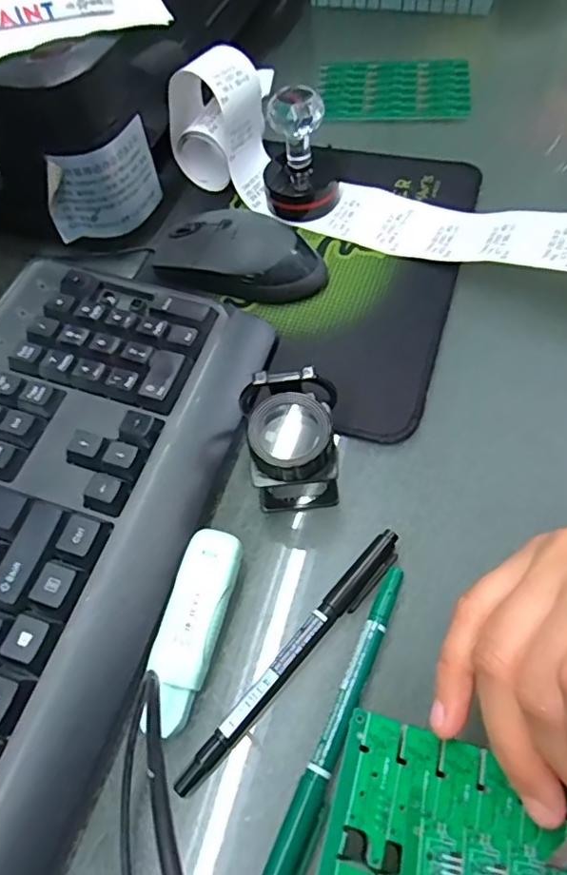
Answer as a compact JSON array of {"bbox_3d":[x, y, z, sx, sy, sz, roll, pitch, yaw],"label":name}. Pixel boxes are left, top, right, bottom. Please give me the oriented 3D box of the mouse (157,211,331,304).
[{"bbox_3d":[-0.027,-0.118,0.367,0.107,0.032,0.052,9,60,11],"label":"mouse"}]

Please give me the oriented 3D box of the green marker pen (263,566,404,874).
[{"bbox_3d":[0.025,0.117,0.235,0.014,0.007,0.137,21,63,17],"label":"green marker pen"}]

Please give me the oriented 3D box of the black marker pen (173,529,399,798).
[{"bbox_3d":[0.006,0.094,0.250,0.013,0.010,0.137,36,68,24],"label":"black marker pen"}]

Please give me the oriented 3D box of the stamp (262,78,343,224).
[{"bbox_3d":[0.014,-0.194,0.389,0.054,0.071,0.050,4,61,0],"label":"stamp"}]

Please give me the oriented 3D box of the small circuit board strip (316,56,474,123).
[{"bbox_3d":[0.093,-0.296,0.488,0.125,0.005,0.078,4,64,10],"label":"small circuit board strip"}]

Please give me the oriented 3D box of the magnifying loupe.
[{"bbox_3d":[0.005,0.003,0.278,0.045,0.050,0.055,-3,61,-3],"label":"magnifying loupe"}]

